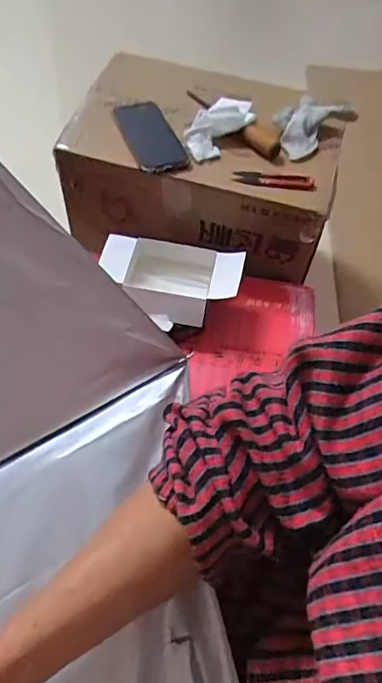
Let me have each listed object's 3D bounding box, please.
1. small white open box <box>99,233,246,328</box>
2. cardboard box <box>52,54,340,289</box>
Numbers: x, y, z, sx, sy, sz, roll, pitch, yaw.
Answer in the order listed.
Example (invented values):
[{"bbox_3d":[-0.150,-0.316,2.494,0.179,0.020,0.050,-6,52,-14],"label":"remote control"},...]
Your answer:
[{"bbox_3d":[-0.031,-0.083,0.787,0.220,0.092,0.128,2,60,-1],"label":"small white open box"},{"bbox_3d":[0.010,-0.262,0.840,0.424,0.211,0.214,7,60,2],"label":"cardboard box"}]

